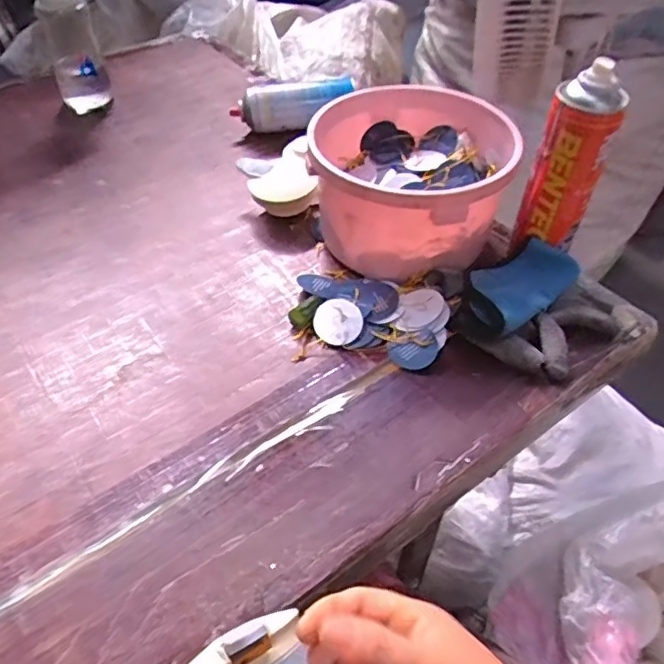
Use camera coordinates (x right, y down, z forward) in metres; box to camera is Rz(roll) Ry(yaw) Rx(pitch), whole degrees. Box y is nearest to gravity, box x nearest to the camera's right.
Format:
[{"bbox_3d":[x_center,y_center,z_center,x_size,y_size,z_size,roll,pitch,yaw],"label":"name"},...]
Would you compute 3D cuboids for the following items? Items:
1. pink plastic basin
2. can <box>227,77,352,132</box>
[{"bbox_3d":[0.088,-0.164,0.669,0.204,0.147,0.201,11,48,10],"label":"pink plastic basin"},{"bbox_3d":[-0.057,-0.334,0.859,0.181,0.058,0.052,-13,48,4],"label":"can"}]

